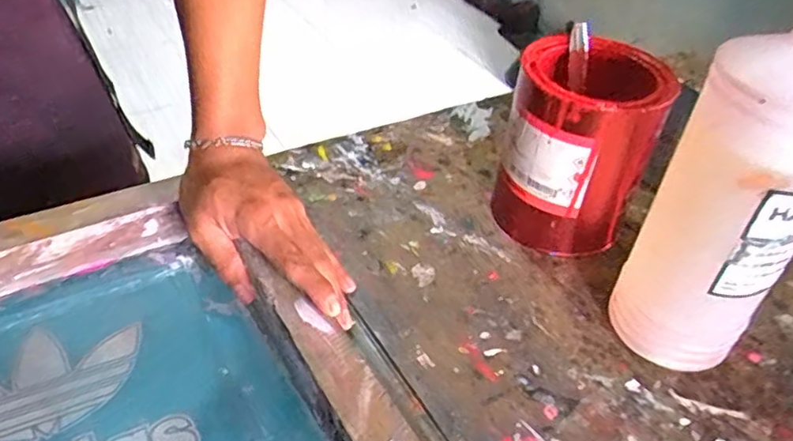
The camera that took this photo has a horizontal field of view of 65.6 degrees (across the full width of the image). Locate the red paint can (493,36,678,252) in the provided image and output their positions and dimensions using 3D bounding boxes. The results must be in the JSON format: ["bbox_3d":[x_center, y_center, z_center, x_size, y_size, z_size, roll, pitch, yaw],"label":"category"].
[{"bbox_3d":[0.142,-0.062,0.491,0.104,0.137,0.127,17,42,13],"label":"red paint can"}]

